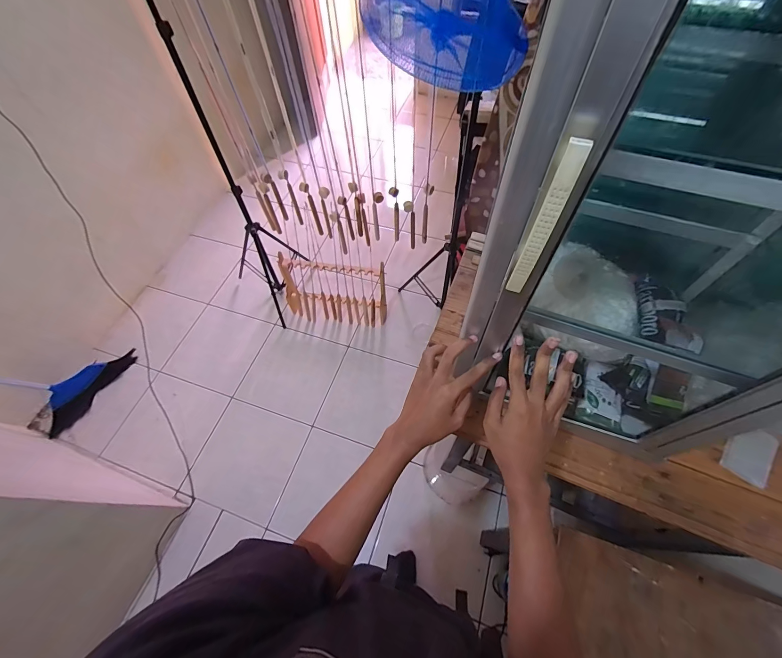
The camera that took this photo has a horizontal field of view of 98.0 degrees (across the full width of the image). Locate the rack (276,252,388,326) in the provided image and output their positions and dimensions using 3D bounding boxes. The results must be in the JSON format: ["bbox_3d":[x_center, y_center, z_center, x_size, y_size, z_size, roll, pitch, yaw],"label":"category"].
[{"bbox_3d":[-0.255,-0.166,1.532,0.463,0.332,0.096,6,61,6],"label":"rack"}]

